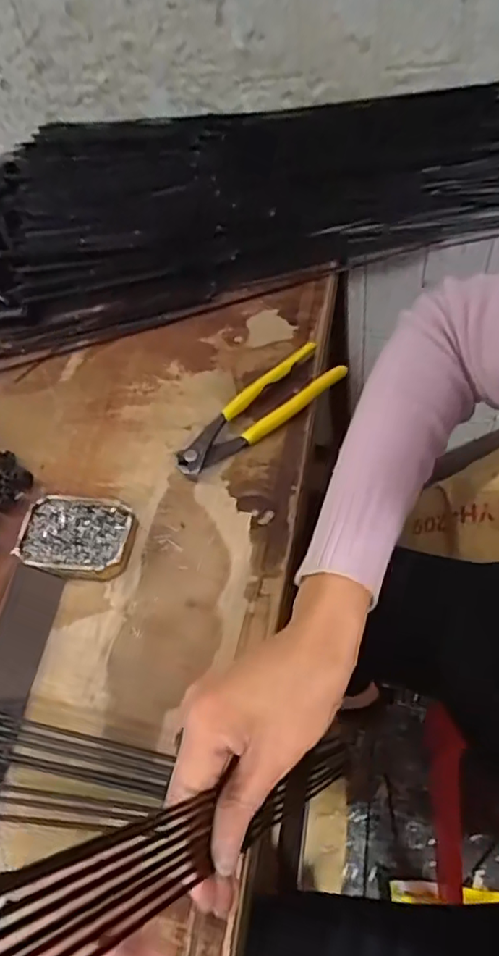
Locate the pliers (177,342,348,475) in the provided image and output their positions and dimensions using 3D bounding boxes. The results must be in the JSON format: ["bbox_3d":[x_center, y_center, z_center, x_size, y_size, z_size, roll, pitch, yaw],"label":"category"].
[{"bbox_3d":[0.008,-0.057,0.493,0.160,0.030,0.048,-35,58,-13],"label":"pliers"}]

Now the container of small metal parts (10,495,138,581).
[{"bbox_3d":[-0.136,0.047,0.457,0.088,0.023,0.060,1,58,6],"label":"container of small metal parts"}]

